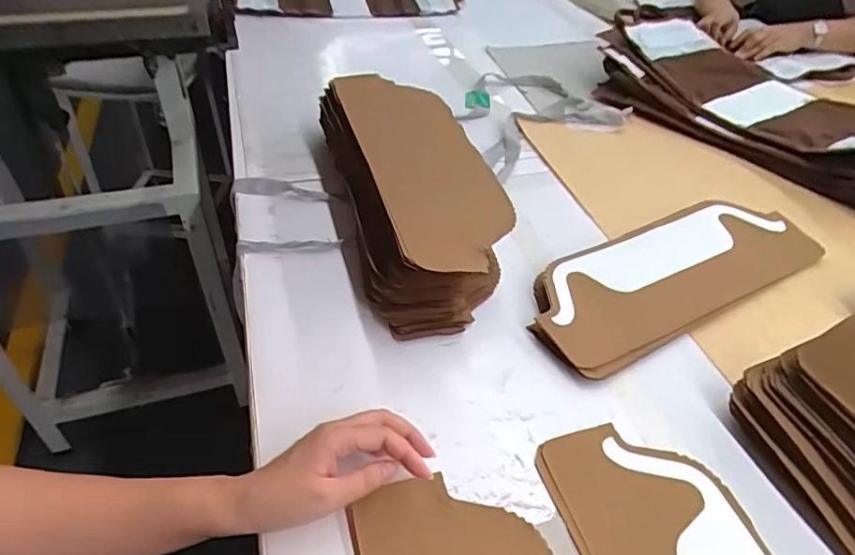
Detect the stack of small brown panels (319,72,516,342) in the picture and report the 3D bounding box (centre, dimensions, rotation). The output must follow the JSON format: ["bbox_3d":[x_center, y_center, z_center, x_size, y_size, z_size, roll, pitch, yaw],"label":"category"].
[{"bbox_3d":[-0.025,-0.119,0.695,0.175,0.108,0.431,-8,44,-12],"label":"stack of small brown panels"}]

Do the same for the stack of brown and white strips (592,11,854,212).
[{"bbox_3d":[0.553,-0.285,0.904,0.248,0.095,0.630,-28,52,-30],"label":"stack of brown and white strips"}]

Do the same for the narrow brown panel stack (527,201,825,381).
[{"bbox_3d":[0.291,-0.009,0.644,0.397,0.025,0.141,-21,48,-24],"label":"narrow brown panel stack"}]

